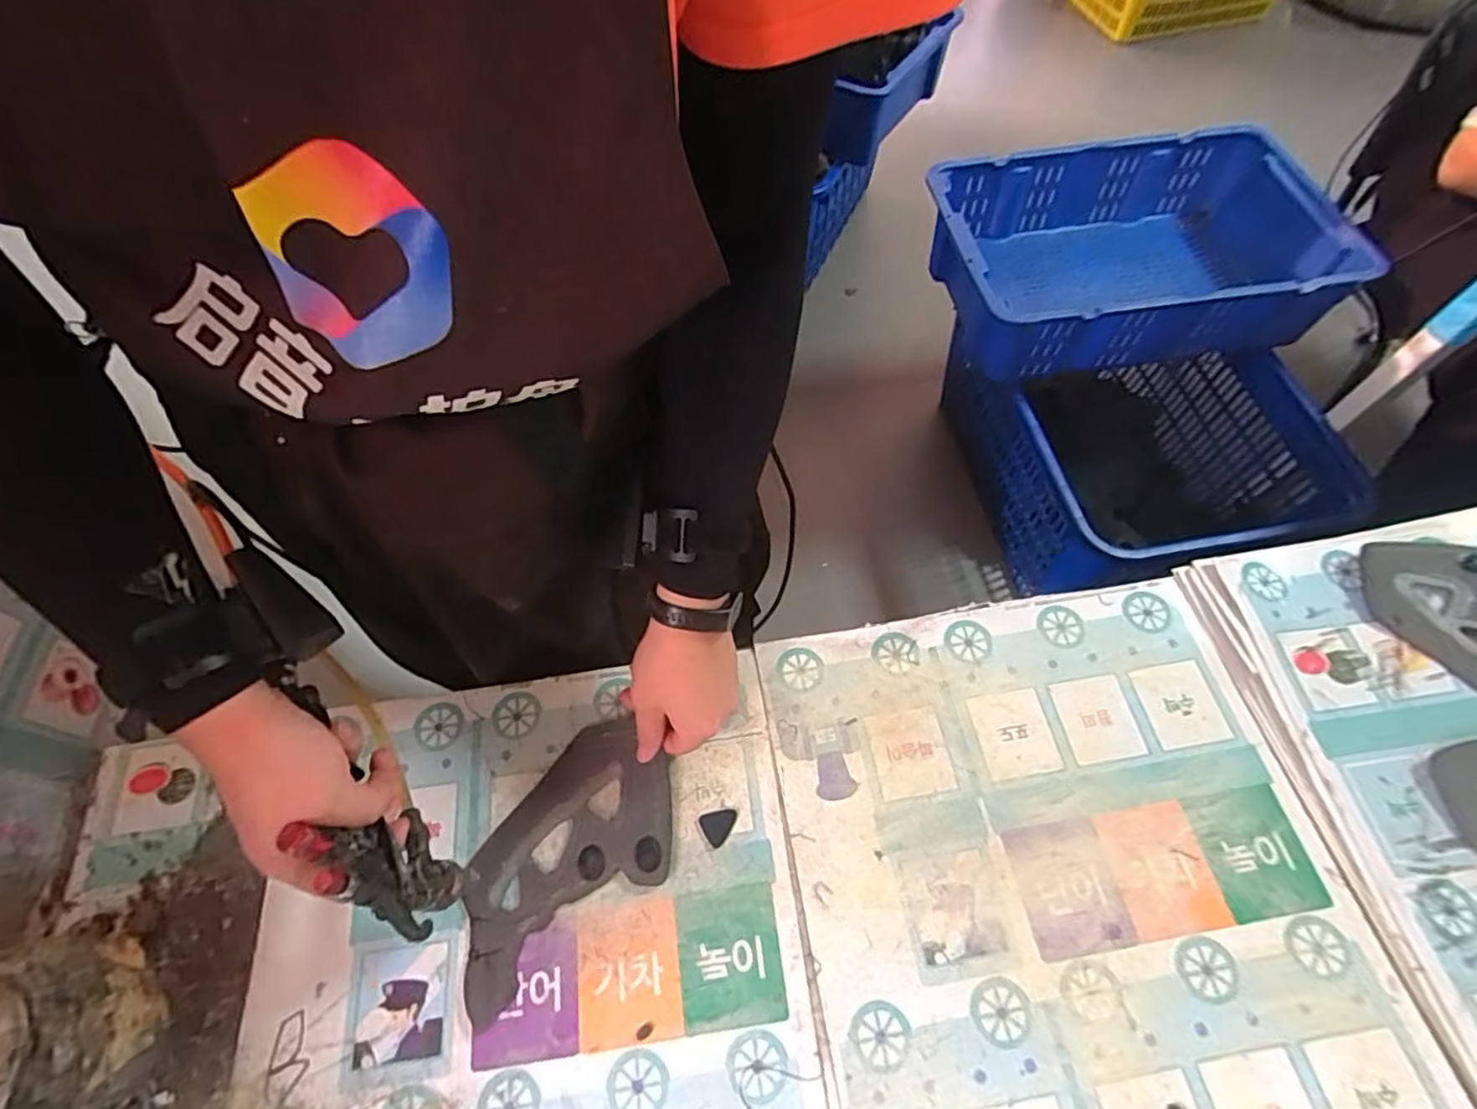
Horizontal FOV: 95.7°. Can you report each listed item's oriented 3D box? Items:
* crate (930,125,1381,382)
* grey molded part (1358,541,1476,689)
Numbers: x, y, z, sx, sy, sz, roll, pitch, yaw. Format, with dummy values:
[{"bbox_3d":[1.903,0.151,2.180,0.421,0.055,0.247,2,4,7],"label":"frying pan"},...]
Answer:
[{"bbox_3d":[0.721,-0.562,1.251,0.698,0.189,0.457,-9,62,-3],"label":"crate"},{"bbox_3d":[0.646,0.067,0.571,0.114,0.021,0.213,-38,68,-17],"label":"grey molded part"}]

